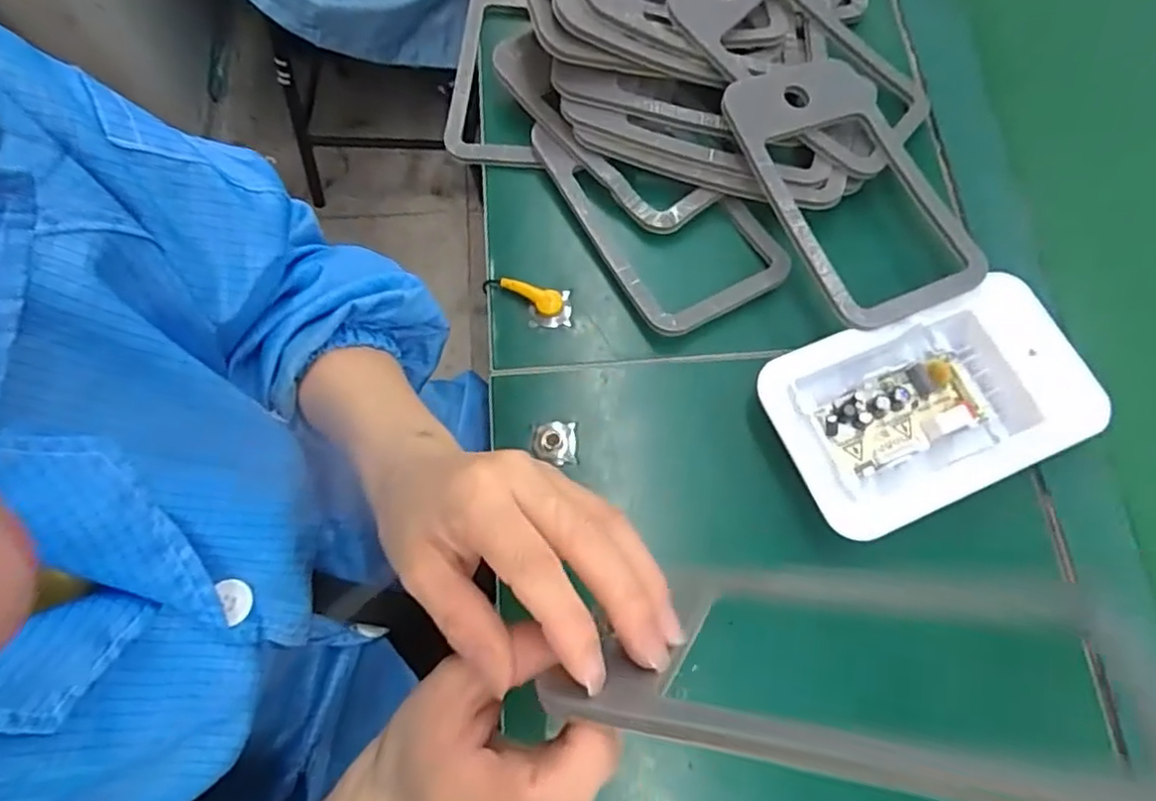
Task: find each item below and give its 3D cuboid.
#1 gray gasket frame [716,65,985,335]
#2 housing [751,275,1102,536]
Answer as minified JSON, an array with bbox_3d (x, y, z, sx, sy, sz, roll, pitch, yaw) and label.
[{"bbox_3d":[0.159,-0.128,0.386,0.104,0.013,0.178,-18,75,-12],"label":"gray gasket frame"},{"bbox_3d":[0.191,0.002,0.355,0.170,0.037,0.099,-22,74,-8],"label":"housing"}]

